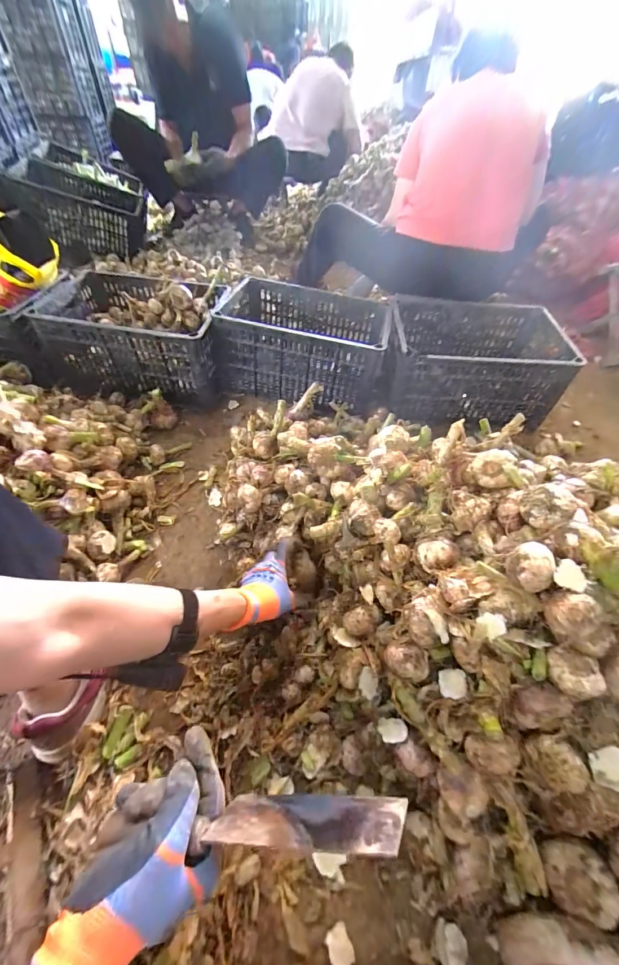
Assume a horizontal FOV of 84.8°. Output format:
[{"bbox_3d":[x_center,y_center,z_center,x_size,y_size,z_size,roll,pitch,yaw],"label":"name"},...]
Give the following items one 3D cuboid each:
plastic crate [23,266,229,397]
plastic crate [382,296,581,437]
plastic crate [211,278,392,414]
[{"bbox_3d":[-0.466,-0.402,0.966,0.440,0.226,0.291,7,51,-1],"label":"plastic crate"},{"bbox_3d":[0.456,-0.361,1.015,0.453,0.220,0.354,7,51,0],"label":"plastic crate"},{"bbox_3d":[-0.009,-0.399,0.987,0.441,0.209,0.303,13,51,4],"label":"plastic crate"}]

